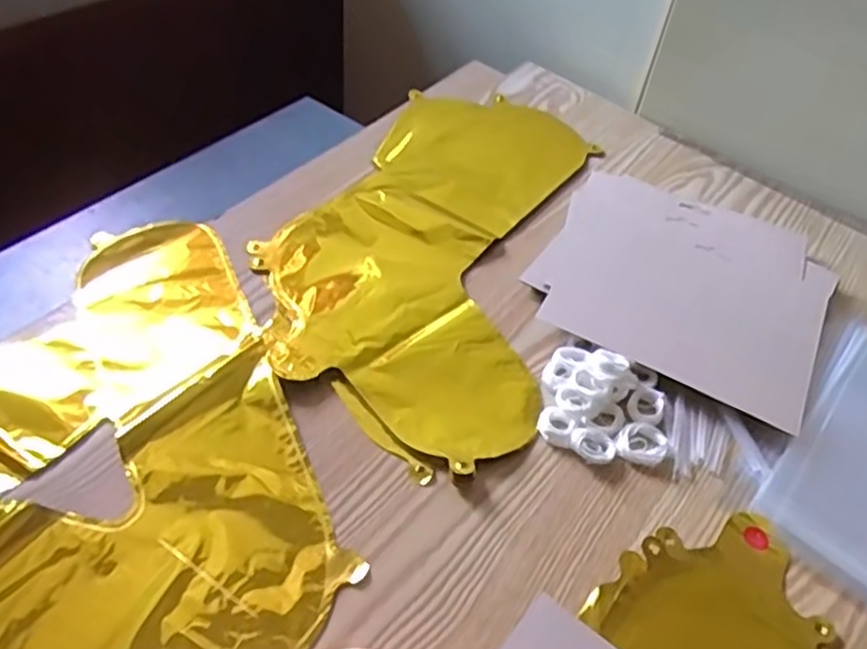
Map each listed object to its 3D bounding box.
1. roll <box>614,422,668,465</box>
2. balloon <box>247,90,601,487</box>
[{"bbox_3d":[0.137,0.077,0.476,0.031,0.005,0.033,3,48,-3],"label":"roll"},{"bbox_3d":[0.000,-0.079,0.593,0.216,0.008,0.416,15,49,7],"label":"balloon"}]

